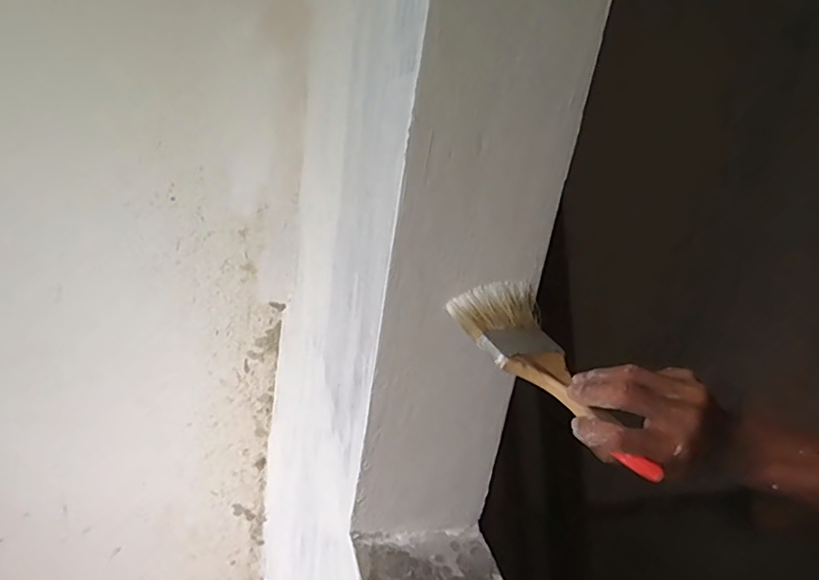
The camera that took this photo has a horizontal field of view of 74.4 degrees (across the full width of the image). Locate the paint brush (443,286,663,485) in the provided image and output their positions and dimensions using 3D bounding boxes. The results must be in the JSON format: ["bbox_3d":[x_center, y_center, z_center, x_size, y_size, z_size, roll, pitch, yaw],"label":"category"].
[{"bbox_3d":[0.114,0.063,0.427,0.080,0.024,0.200,-6,41,-30],"label":"paint brush"}]

